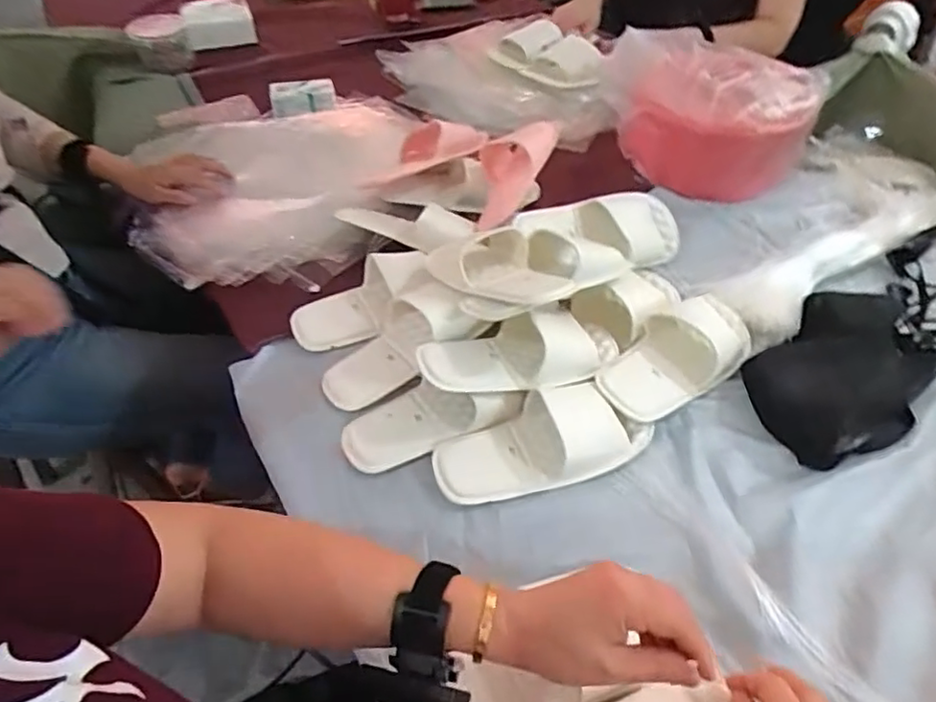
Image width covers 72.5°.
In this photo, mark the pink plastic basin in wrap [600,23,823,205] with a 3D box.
[{"bbox_3d":[0.397,-0.392,1.041,0.289,0.128,0.304,-3,47,-4],"label":"pink plastic basin in wrap"}]

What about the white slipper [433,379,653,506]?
[{"bbox_3d":[0.073,0.092,0.640,0.211,0.040,0.092,-16,49,-15],"label":"white slipper"}]

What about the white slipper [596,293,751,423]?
[{"bbox_3d":[0.234,0.004,0.711,0.220,0.044,0.092,-27,53,-24],"label":"white slipper"}]

